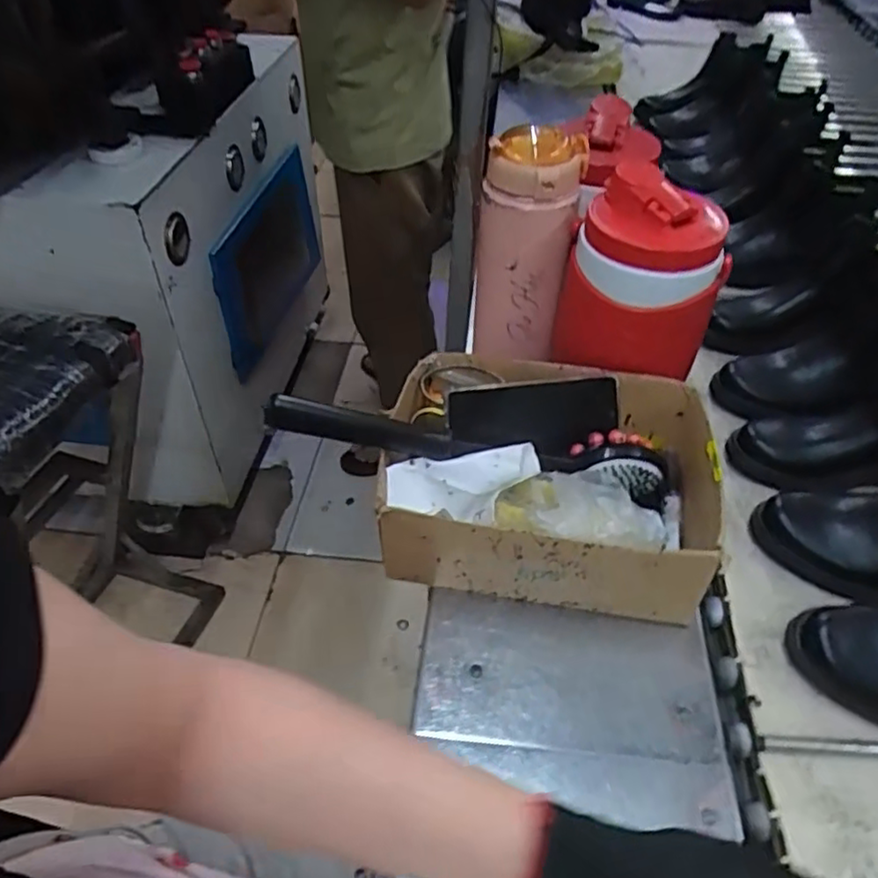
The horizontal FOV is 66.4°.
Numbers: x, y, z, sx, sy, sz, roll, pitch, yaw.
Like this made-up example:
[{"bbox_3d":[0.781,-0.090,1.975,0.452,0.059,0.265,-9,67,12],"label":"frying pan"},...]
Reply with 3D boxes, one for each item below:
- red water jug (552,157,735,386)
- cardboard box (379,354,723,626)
[{"bbox_3d":[0.195,-0.140,0.654,0.132,0.205,0.111,-1,45,-1],"label":"red water jug"},{"bbox_3d":[0.095,0.037,0.604,0.274,0.122,0.204,7,45,7],"label":"cardboard box"}]

